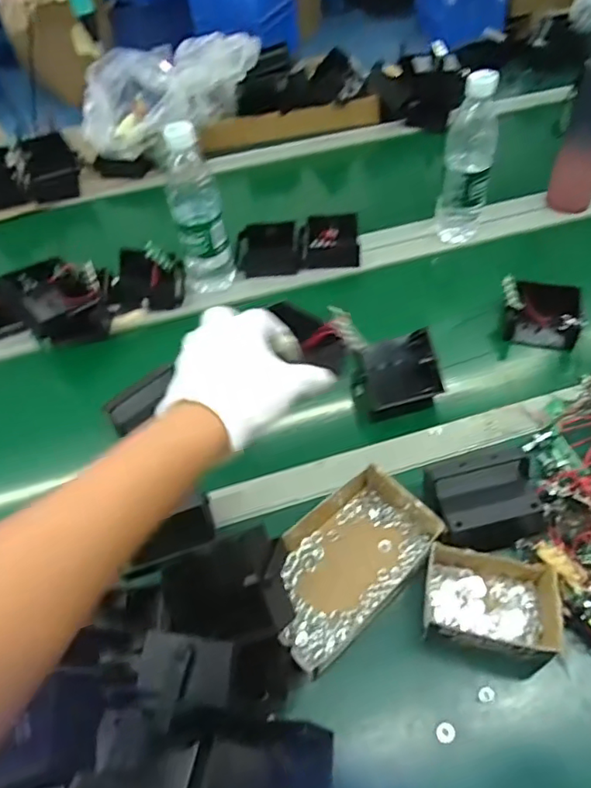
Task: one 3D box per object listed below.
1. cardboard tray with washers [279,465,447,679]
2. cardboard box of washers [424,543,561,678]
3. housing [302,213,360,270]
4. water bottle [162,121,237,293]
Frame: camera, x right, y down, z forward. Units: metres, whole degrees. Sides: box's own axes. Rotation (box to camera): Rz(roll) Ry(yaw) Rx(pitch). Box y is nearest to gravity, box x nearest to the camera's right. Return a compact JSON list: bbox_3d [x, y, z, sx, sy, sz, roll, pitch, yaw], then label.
[{"bbox_3d":[0.042,0.153,0.513,0.180,0.034,0.113,-37,56,-24],"label":"cardboard tray with washers"},{"bbox_3d":[0.167,0.179,0.473,0.109,0.046,0.090,4,50,8],"label":"cardboard box of washers"},{"bbox_3d":[0.054,-0.235,0.839,0.084,0.031,0.100,0,50,5],"label":"housing"},{"bbox_3d":[-0.127,-0.233,0.728,0.067,0.216,0.059,-12,50,-6],"label":"water bottle"}]

